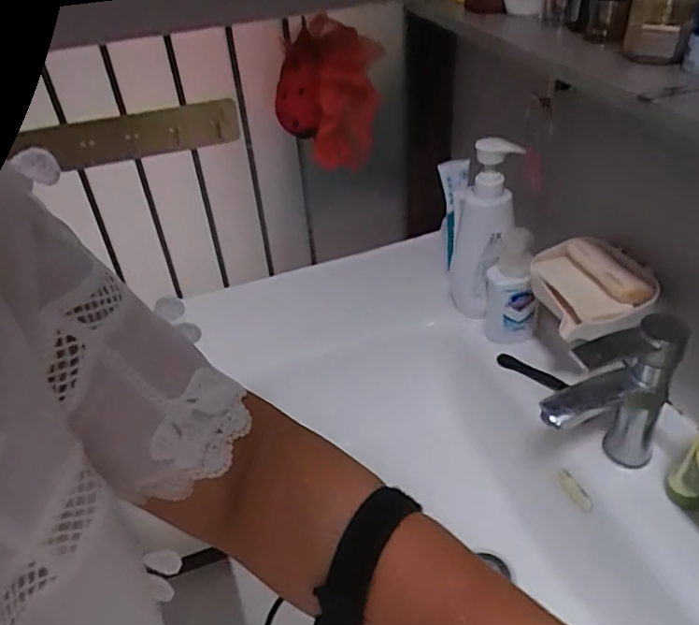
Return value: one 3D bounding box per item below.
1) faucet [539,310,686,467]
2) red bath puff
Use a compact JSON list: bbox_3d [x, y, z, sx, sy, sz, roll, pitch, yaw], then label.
[{"bbox_3d":[0.249,0.093,0.574,0.138,0.176,0.042,-12,38,-10],"label":"faucet"},{"bbox_3d":[-0.027,-0.273,0.770,0.130,0.176,0.079,-19,38,-15],"label":"red bath puff"}]

